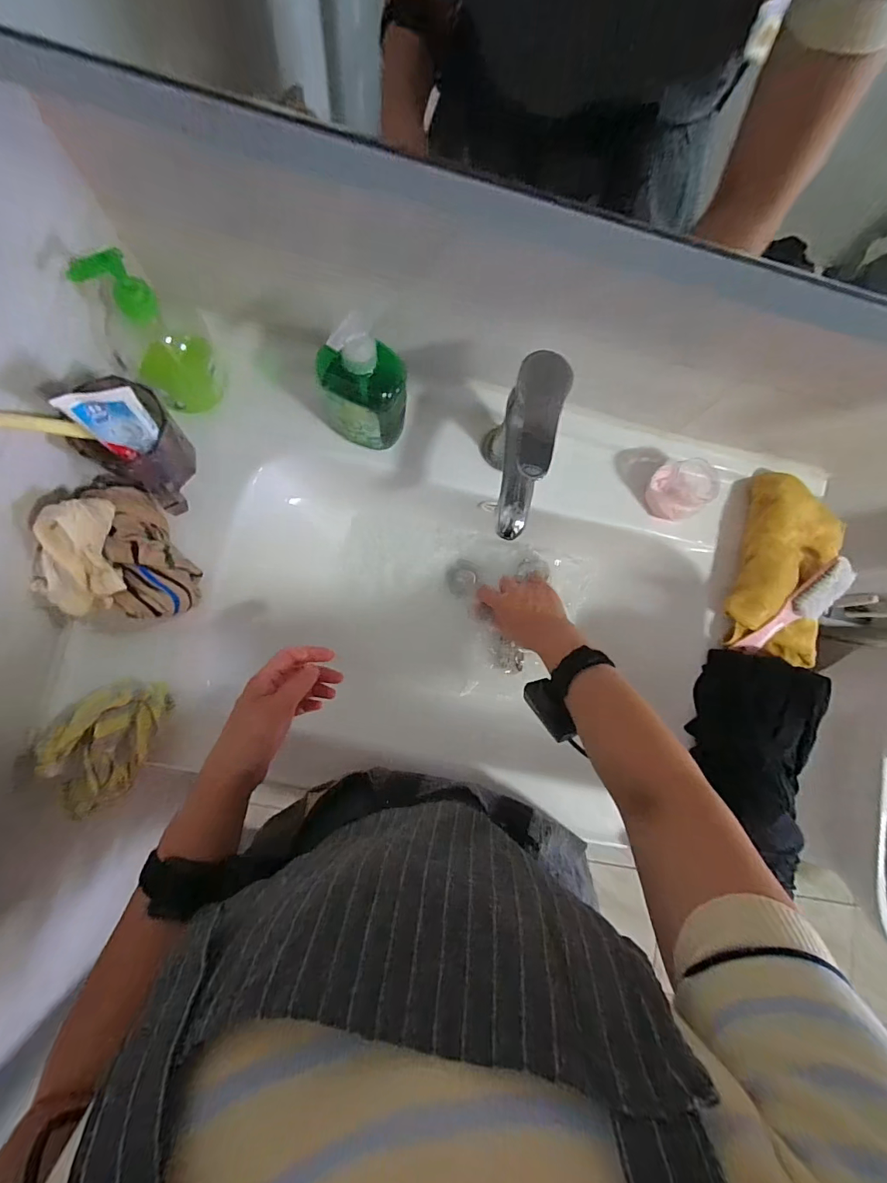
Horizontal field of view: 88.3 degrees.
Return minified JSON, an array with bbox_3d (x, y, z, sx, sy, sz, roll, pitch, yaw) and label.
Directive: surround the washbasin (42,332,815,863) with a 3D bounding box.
[{"bbox_3d":[0.016,0.005,0.583,0.761,0.169,0.453,10,82,-5],"label":"washbasin"}]

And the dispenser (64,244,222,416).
[{"bbox_3d":[-0.266,-0.240,0.418,0.088,0.152,0.075,-35,88,-9],"label":"dispenser"}]

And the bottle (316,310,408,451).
[{"bbox_3d":[-0.074,-0.193,0.426,0.080,0.149,0.055,-9,84,-7],"label":"bottle"}]

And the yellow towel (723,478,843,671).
[{"bbox_3d":[0.401,-0.024,0.525,0.114,0.043,0.208,14,82,-5],"label":"yellow towel"}]

